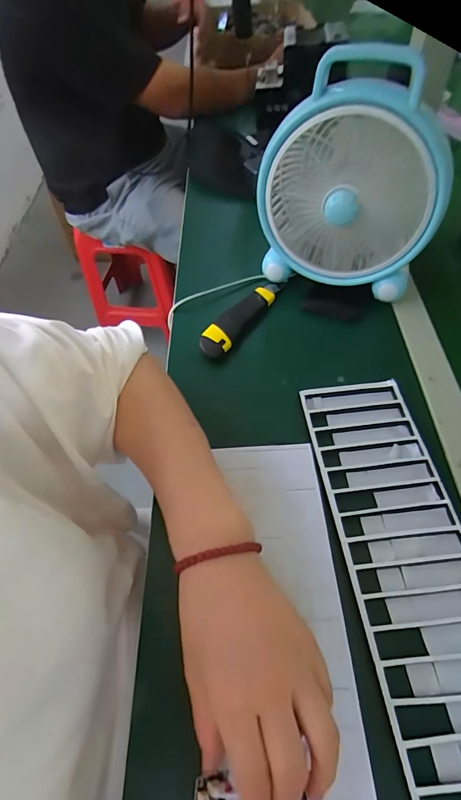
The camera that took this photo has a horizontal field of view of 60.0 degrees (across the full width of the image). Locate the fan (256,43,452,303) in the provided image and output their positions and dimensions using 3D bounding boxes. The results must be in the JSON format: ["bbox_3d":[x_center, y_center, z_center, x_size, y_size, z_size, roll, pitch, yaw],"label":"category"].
[{"bbox_3d":[0.147,-0.259,0.482,0.209,0.235,0.122,16,58,14],"label":"fan"}]

